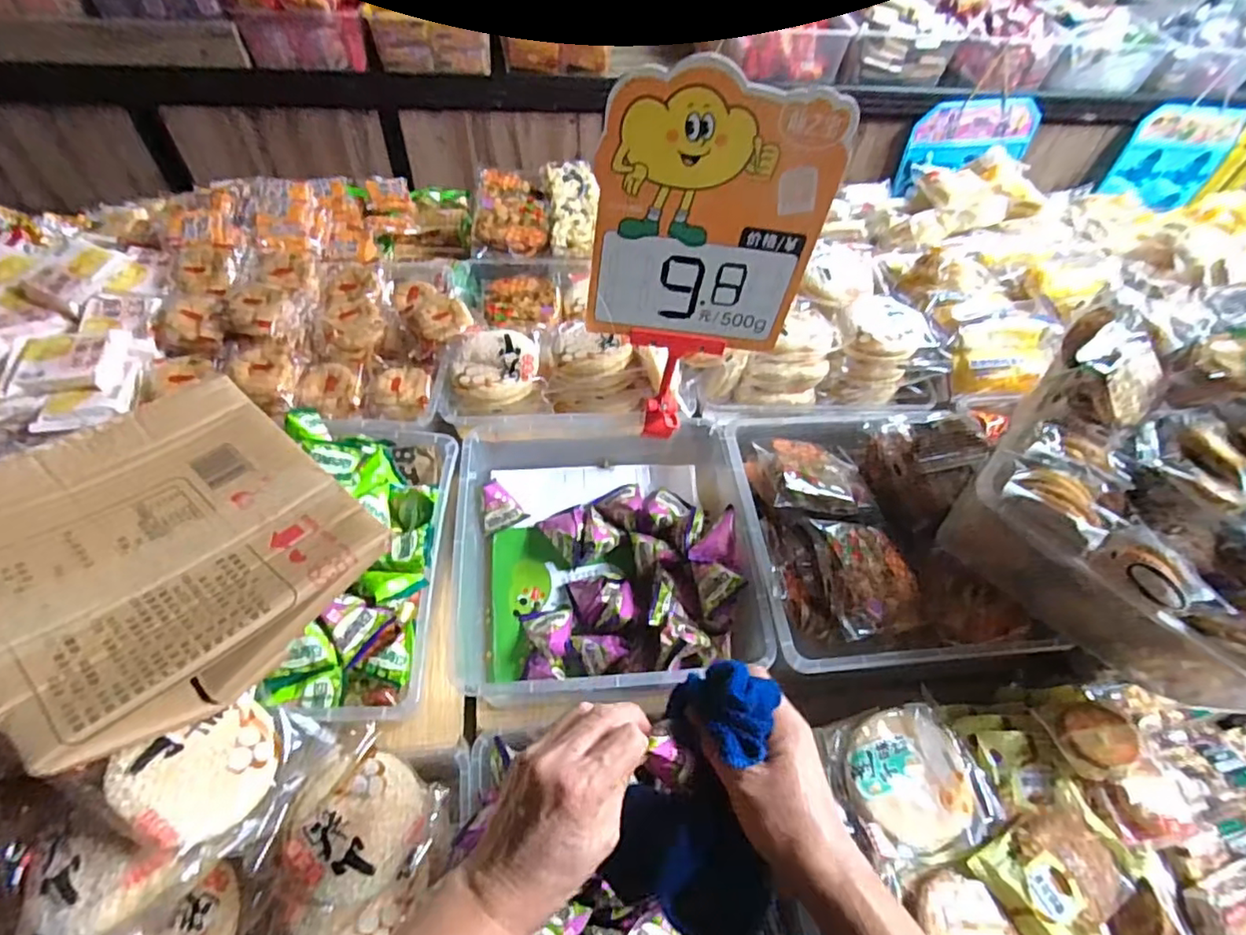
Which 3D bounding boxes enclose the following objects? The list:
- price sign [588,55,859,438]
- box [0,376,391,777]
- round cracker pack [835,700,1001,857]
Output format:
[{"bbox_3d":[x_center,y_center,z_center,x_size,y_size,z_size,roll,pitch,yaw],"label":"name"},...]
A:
[{"bbox_3d":[0.071,-0.178,0.593,0.196,0.346,0.010,4,49,-4],"label":"price sign"},{"bbox_3d":[-0.377,0.046,0.499,0.287,0.059,0.247,36,60,19],"label":"box"},{"bbox_3d":[0.254,0.269,0.541,0.121,0.022,0.113,2,55,-3],"label":"round cracker pack"}]

